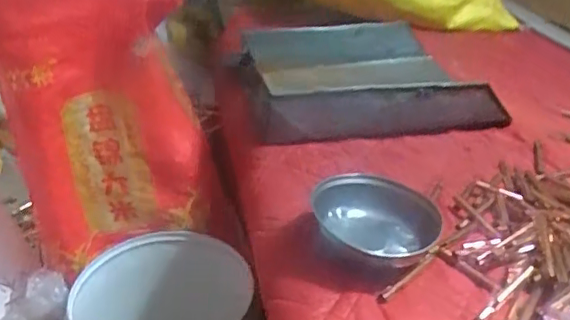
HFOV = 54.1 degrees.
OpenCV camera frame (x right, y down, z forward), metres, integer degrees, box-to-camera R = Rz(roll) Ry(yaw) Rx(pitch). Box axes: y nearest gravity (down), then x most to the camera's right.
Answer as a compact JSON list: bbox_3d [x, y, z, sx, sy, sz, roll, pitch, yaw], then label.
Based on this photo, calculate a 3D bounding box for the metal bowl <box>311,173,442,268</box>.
[{"bbox_3d":[0.106,0.070,0.616,0.138,0.054,0.147,-1,31,1],"label":"metal bowl"}]

